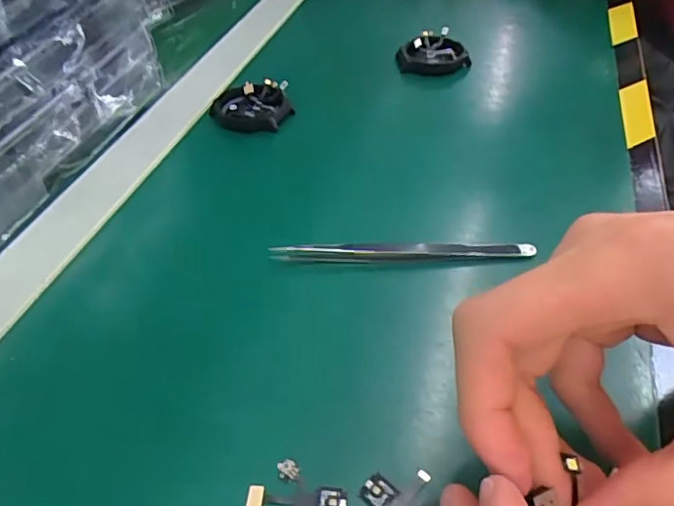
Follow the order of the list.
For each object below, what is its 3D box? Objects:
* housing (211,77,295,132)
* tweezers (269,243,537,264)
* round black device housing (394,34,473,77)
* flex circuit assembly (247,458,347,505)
[{"bbox_3d":[-0.059,-0.104,0.384,0.055,0.015,0.047,6,46,10],"label":"housing"},{"bbox_3d":[0.034,-0.001,0.277,0.131,0.010,0.009,-4,45,0],"label":"tweezers"},{"bbox_3d":[0.075,-0.155,0.428,0.053,0.016,0.046,-3,45,1],"label":"round black device housing"},{"bbox_3d":[-0.015,0.089,0.194,0.035,0.004,0.031,1,45,5],"label":"flex circuit assembly"}]

